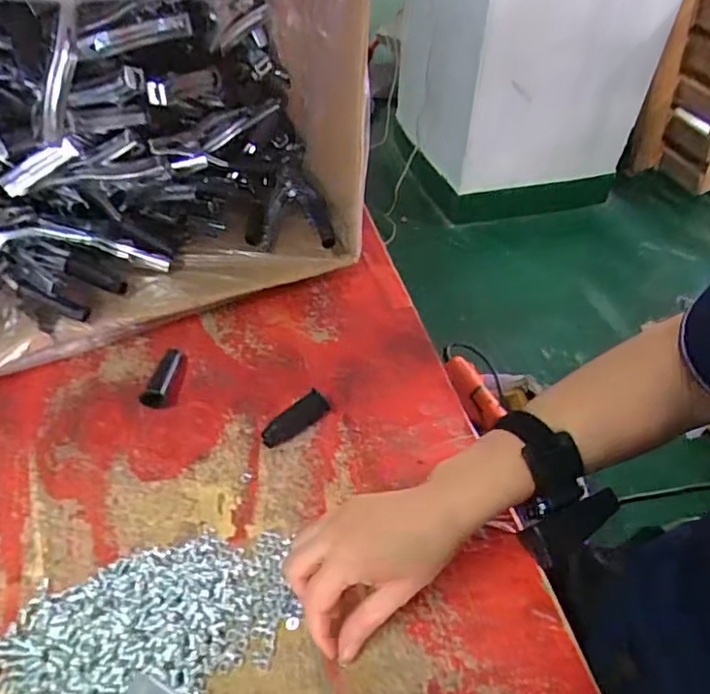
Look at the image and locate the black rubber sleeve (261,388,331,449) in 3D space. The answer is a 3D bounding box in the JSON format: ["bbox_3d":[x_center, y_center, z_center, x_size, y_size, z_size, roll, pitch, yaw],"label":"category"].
[{"bbox_3d":[-0.053,0.061,0.506,0.065,0.024,0.022,-35,57,-30],"label":"black rubber sleeve"}]

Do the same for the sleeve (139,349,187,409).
[{"bbox_3d":[-0.174,0.023,0.532,0.029,0.025,0.064,5,47,2],"label":"sleeve"}]

